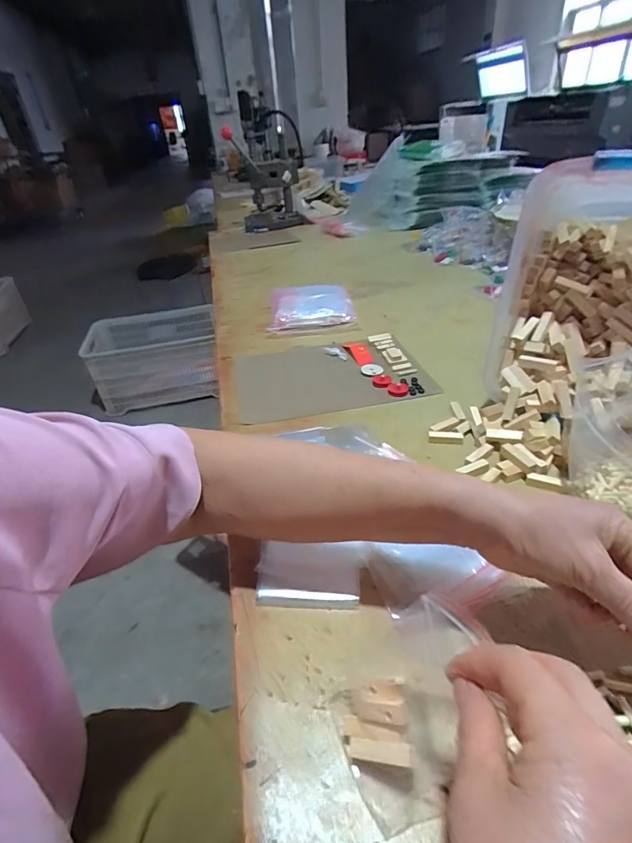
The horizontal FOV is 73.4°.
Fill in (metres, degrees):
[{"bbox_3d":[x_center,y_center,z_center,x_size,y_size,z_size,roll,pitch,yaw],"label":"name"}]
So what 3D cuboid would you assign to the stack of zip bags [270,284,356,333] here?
[{"bbox_3d":[-0.011,-0.241,0.903,0.178,0.045,0.180,-3,36,2],"label":"stack of zip bags"}]

